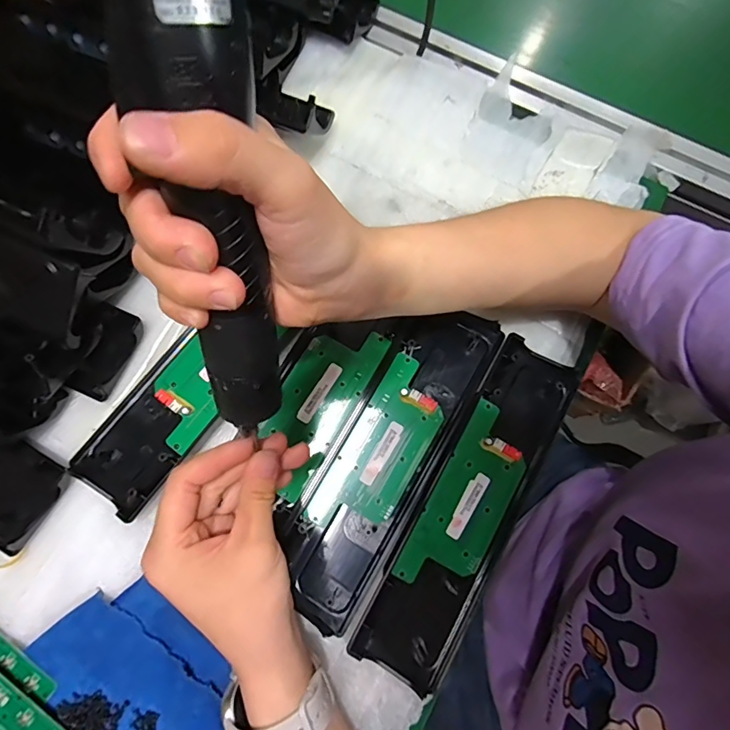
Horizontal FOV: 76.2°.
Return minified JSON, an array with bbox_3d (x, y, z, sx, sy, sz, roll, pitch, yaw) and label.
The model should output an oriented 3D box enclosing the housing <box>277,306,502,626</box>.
[{"bbox_3d":[0.019,0.063,0.343,0.067,0.013,0.241,30,78,7],"label":"housing"}]

